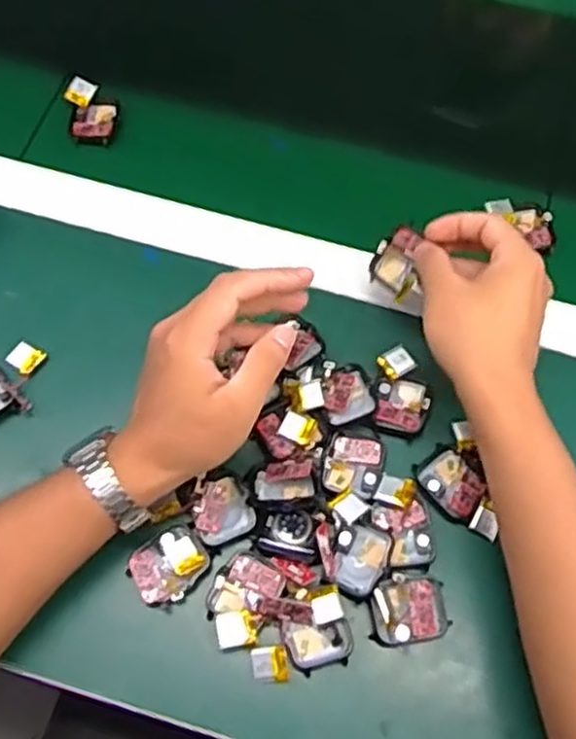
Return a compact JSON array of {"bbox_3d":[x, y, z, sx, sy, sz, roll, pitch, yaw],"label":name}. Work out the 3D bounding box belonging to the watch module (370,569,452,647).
[{"bbox_3d":[0.074,0.145,0.454,0.046,0.016,0.039,1,65,-1],"label":"watch module"}]

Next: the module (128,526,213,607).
[{"bbox_3d":[-0.072,0.121,0.461,0.048,0.015,0.039,-33,70,-15],"label":"module"}]

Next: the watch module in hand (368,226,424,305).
[{"bbox_3d":[0.074,-0.071,0.498,0.008,0.042,0.035,-3,41,-50],"label":"watch module in hand"}]

